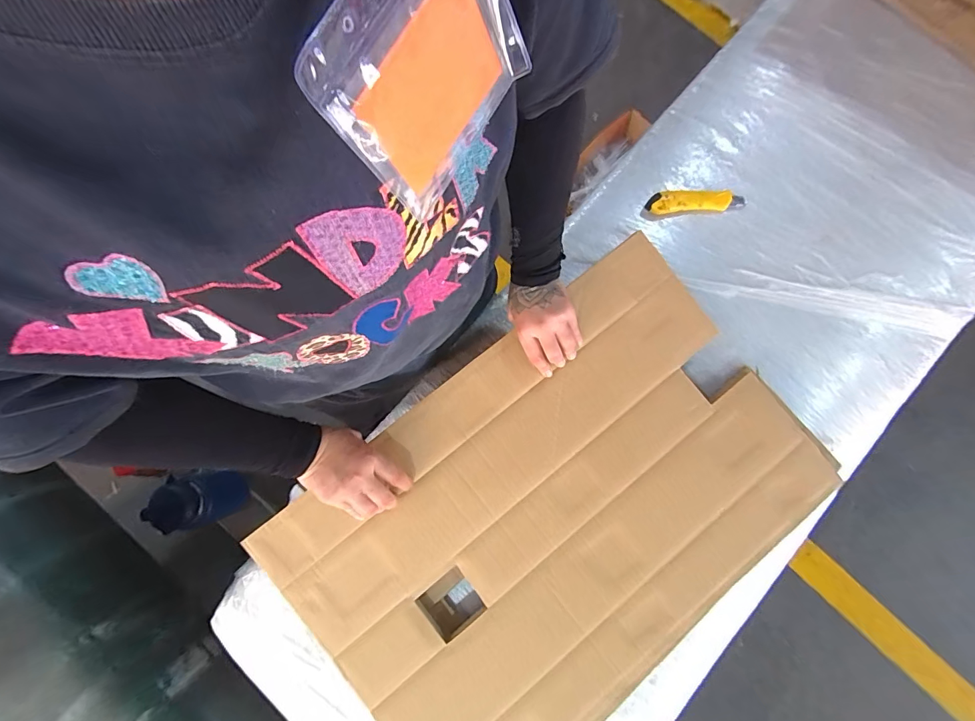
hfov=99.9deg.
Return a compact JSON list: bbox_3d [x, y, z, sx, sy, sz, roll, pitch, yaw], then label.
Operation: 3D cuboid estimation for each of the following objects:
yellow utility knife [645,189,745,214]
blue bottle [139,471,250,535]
[{"bbox_3d":[0.343,-0.264,0.675,0.152,0.015,0.037,-1,80,-1],"label":"yellow utility knife"},{"bbox_3d":[-0.745,0.364,1.087,0.097,0.298,0.131,-11,80,-2],"label":"blue bottle"}]

